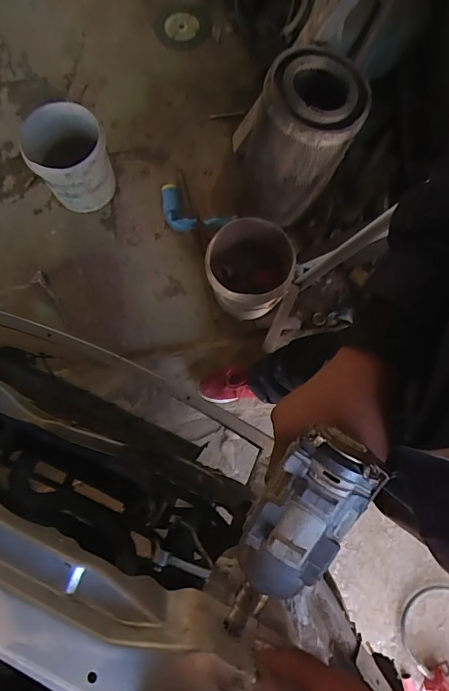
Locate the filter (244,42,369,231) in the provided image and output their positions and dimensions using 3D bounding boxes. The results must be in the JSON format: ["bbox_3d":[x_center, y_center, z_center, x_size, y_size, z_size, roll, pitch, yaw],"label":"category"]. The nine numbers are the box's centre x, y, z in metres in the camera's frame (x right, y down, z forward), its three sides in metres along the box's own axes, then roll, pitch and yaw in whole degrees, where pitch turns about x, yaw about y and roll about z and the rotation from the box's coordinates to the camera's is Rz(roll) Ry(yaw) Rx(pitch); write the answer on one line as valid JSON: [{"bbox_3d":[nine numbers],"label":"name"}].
[{"bbox_3d":[0.234,-0.619,1.253,0.273,0.410,0.299,0,76,0],"label":"filter"}]

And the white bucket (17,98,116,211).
[{"bbox_3d":[-0.528,-0.646,1.437,0.254,0.268,0.273,0,76,0],"label":"white bucket"}]

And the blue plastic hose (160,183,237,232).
[{"bbox_3d":[-0.125,-0.483,1.518,0.290,0.051,0.143,34,78,7],"label":"blue plastic hose"}]

